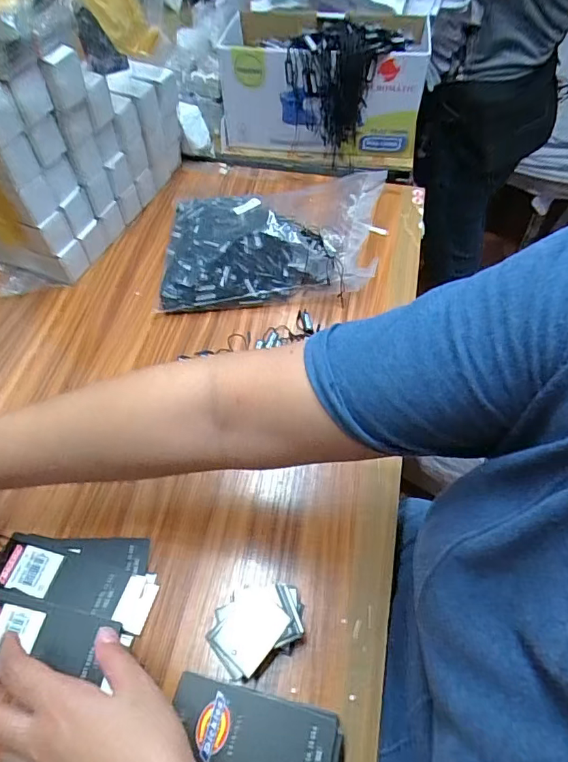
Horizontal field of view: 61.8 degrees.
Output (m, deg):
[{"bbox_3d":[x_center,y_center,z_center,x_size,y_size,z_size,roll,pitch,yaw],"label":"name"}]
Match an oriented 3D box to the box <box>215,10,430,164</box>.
[{"bbox_3d":[0.060,-0.427,0.677,0.266,0.153,0.165,11,57,9],"label":"box"}]

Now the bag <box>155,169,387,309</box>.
[{"bbox_3d":[-0.010,-0.170,0.572,0.277,0.072,0.150,-6,57,-3],"label":"bag"}]

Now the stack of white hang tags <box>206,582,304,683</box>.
[{"bbox_3d":[-0.020,0.187,0.366,0.071,0.031,0.056,-36,63,-21],"label":"stack of white hang tags"}]

